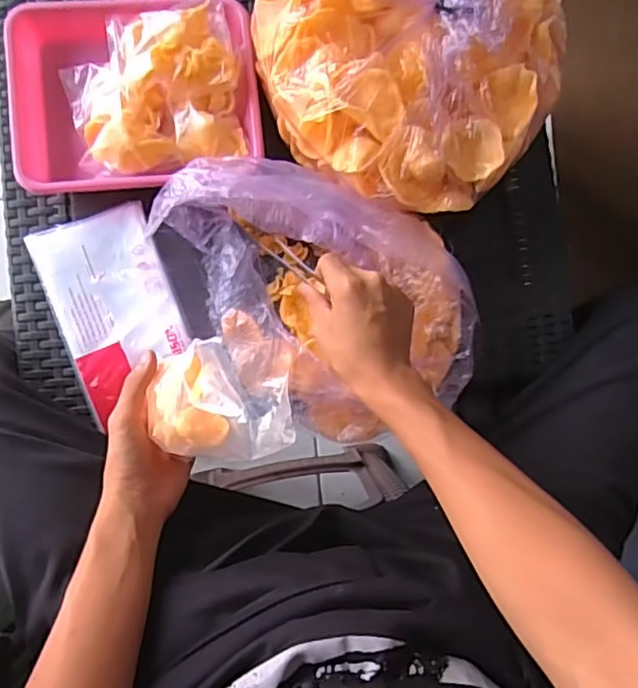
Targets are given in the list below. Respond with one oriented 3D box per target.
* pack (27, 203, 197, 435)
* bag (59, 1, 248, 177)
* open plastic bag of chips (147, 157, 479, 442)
[{"bbox_3d":[-0.190,-0.037,0.560,0.108,0.018,0.175,-21,88,-7],"label":"pack"},{"bbox_3d":[-0.150,-0.229,0.559,0.156,0.058,0.135,-15,87,-7],"label":"bag"},{"bbox_3d":[0.003,-0.052,0.551,0.219,0.080,0.277,-34,90,-8],"label":"open plastic bag of chips"}]

